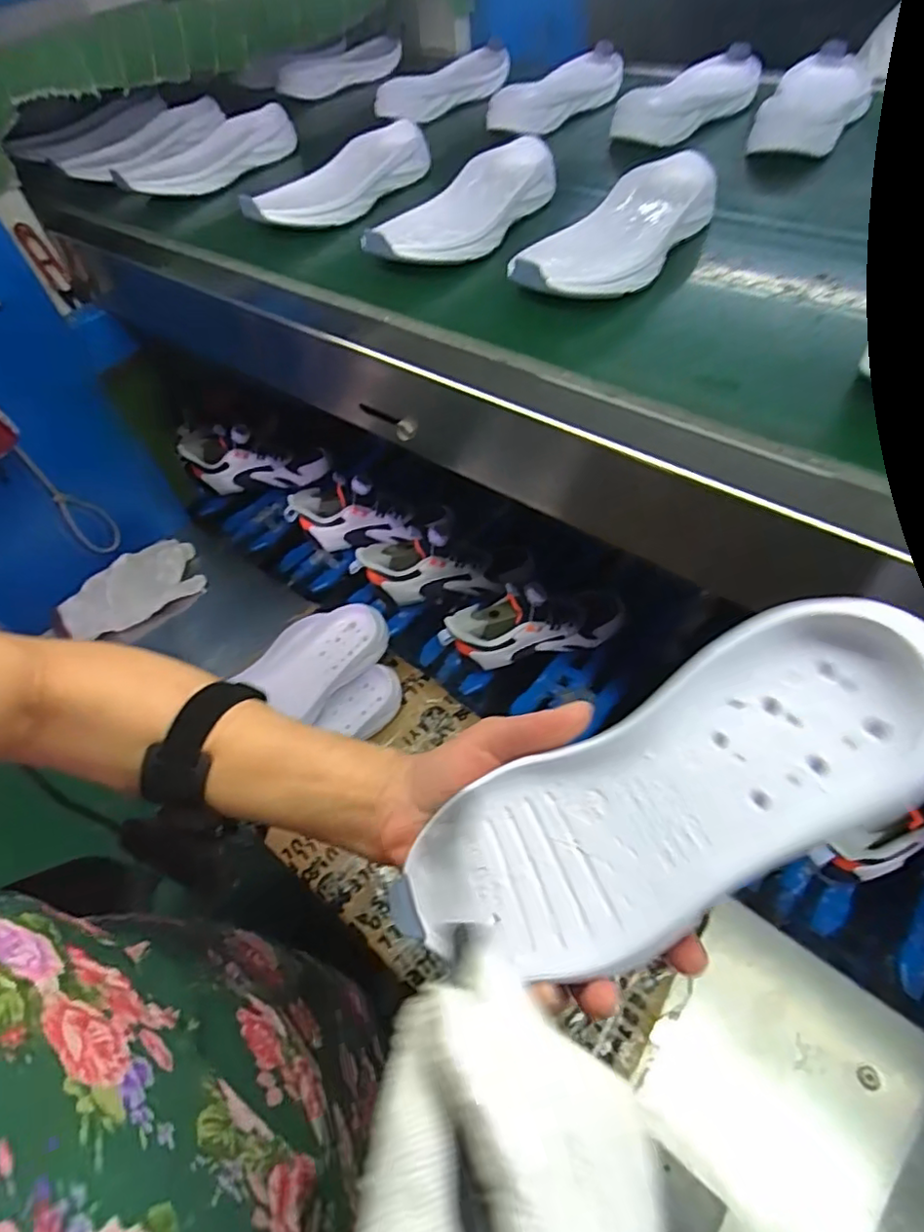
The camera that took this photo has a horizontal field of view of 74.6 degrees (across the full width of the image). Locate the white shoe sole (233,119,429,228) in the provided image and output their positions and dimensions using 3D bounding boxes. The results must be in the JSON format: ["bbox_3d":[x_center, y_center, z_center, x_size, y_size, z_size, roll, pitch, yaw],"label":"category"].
[{"bbox_3d":[-0.114,-0.428,0.603,0.078,0.039,0.206,33,63,24],"label":"white shoe sole"}]

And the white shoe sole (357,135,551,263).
[{"bbox_3d":[0.008,-0.360,0.532,0.084,0.031,0.216,28,61,22],"label":"white shoe sole"}]

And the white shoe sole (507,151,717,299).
[{"bbox_3d":[0.123,-0.299,0.478,0.093,0.041,0.217,28,61,22],"label":"white shoe sole"}]

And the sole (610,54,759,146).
[{"bbox_3d":[0.242,-0.545,0.640,0.084,0.027,0.206,35,64,25],"label":"sole"}]

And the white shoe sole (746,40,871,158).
[{"bbox_3d":[0.357,-0.518,0.607,0.087,0.036,0.229,21,59,18],"label":"white shoe sole"}]

